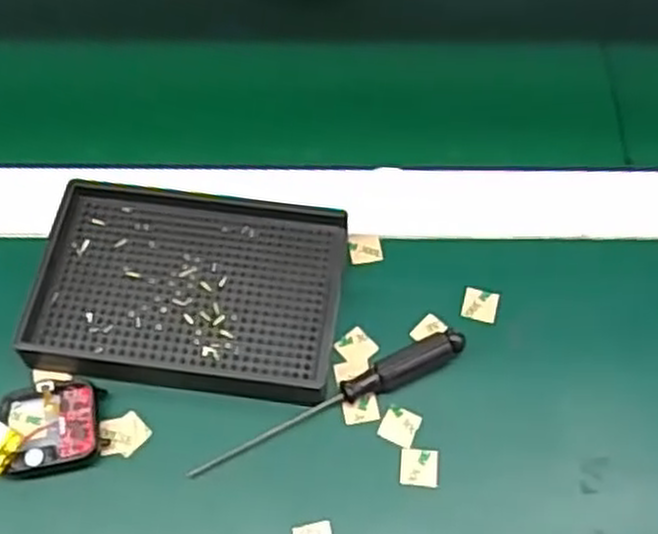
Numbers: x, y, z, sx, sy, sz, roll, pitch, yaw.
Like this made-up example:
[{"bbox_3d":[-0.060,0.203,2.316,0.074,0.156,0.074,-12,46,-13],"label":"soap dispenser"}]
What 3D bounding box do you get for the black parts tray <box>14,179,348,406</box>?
[{"bbox_3d":[-0.063,0.008,0.366,0.135,0.020,0.096,7,62,3],"label":"black parts tray"}]

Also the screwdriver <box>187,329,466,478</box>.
[{"bbox_3d":[0.002,0.061,0.343,0.130,0.013,0.013,-26,65,-13],"label":"screwdriver"}]

